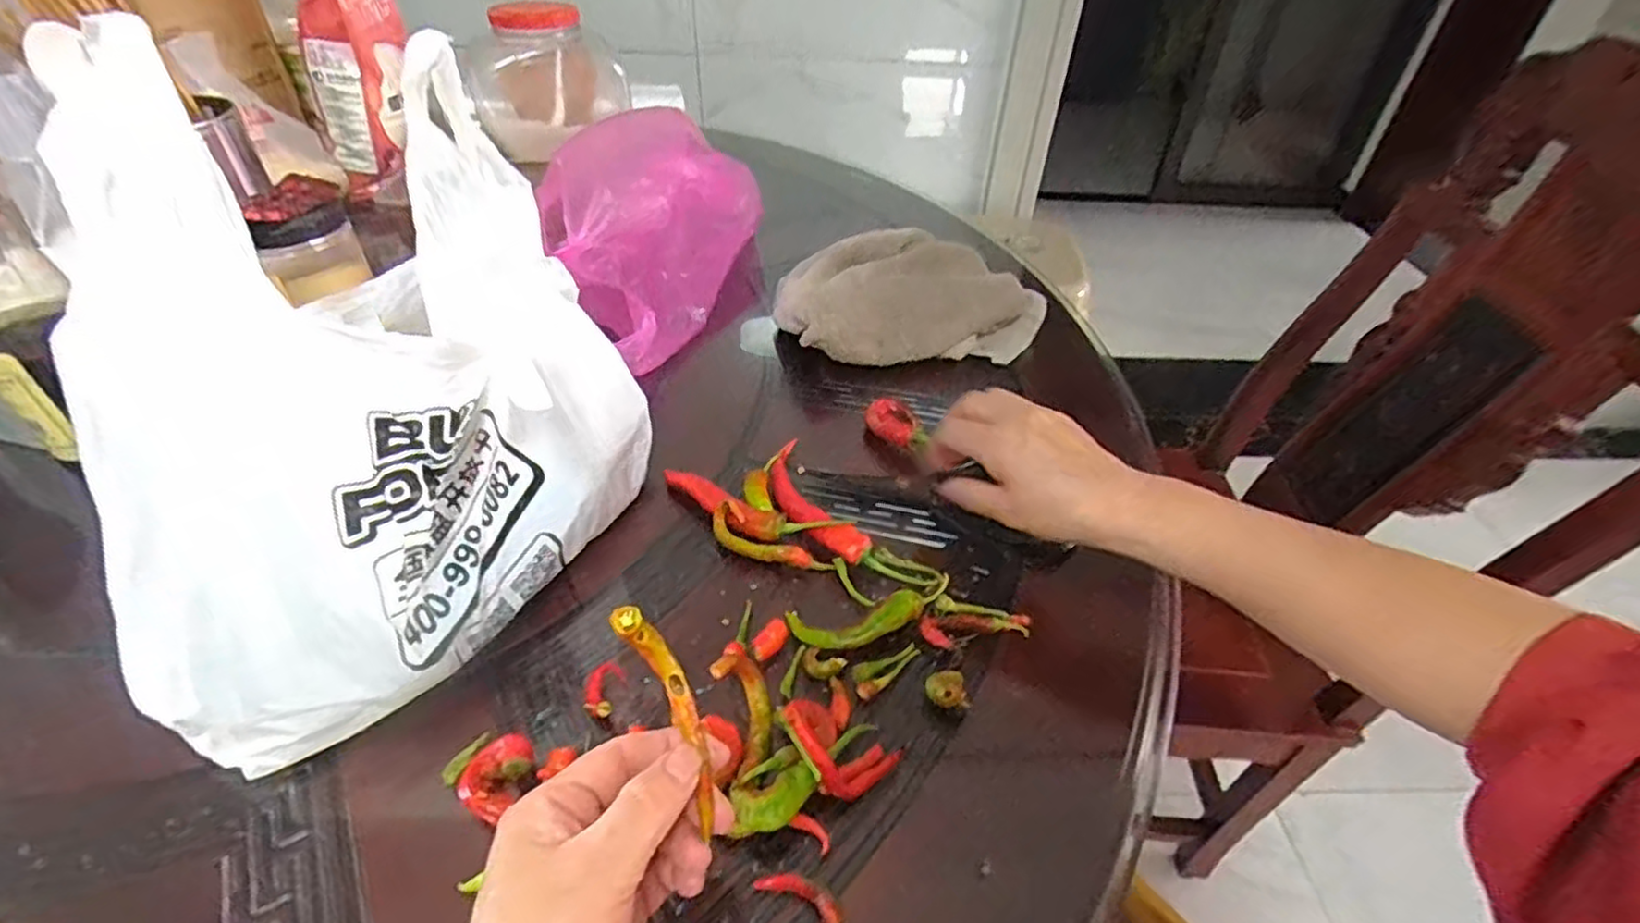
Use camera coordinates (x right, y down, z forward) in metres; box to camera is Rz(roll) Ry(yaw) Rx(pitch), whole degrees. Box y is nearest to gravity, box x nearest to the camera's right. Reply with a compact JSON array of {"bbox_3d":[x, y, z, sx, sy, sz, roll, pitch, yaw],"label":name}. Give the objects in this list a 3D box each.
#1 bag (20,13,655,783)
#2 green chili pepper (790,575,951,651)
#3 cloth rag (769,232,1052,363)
[{"bbox_3d":[-0.216,-0.031,0.348,0.138,0.256,0.273,17,44,15],"label":"bag"},{"bbox_3d":[0.033,0.084,0.406,0.098,0.013,0.031,-9,43,-13],"label":"green chili pepper"},{"bbox_3d":[0.080,-0.145,0.638,0.234,0.065,0.145,-3,42,-6],"label":"cloth rag"}]

